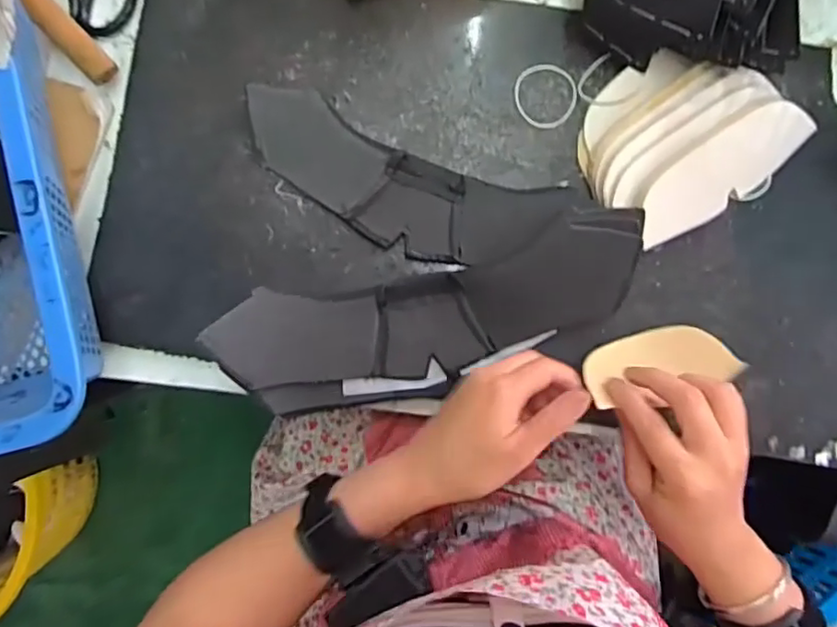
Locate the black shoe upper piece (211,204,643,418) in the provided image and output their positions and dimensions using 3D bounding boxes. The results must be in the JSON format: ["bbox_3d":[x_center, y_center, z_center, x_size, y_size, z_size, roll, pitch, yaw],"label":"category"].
[{"bbox_3d":[0.014,0.004,0.451,0.305,0.073,0.094,-16,86,-1],"label":"black shoe upper piece"}]

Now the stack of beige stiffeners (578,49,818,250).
[{"bbox_3d":[0.212,-0.142,0.488,0.168,0.037,0.136,-35,86,-2],"label":"stack of beige stiffeners"}]

